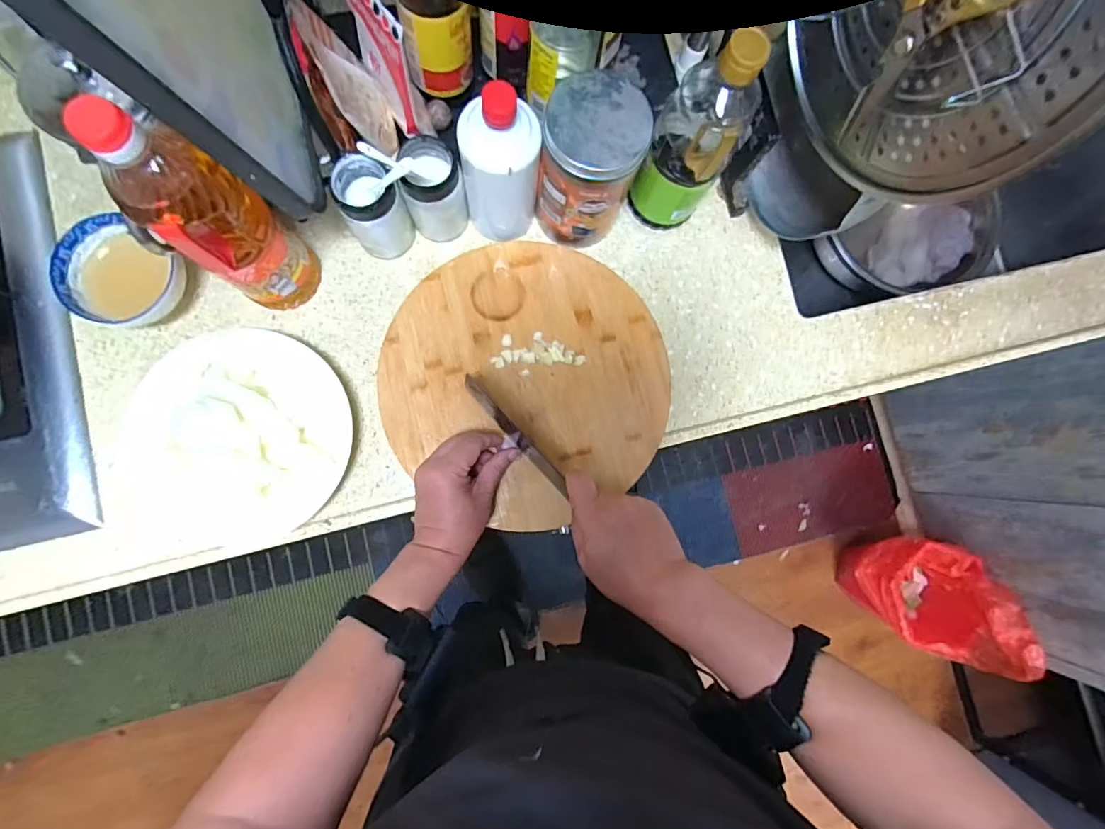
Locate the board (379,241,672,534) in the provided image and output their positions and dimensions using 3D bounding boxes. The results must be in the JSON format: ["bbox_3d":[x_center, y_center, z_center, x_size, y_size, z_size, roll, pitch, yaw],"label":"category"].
[{"bbox_3d":[-0.028,-0.036,0.554,0.309,0.028,0.310,0,85,-5],"label":"board"}]

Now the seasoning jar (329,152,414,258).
[{"bbox_3d":[-0.185,-0.214,0.517,0.061,0.107,0.065,0,85,-5],"label":"seasoning jar"}]

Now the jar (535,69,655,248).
[{"bbox_3d":[0.037,-0.251,0.512,0.094,0.162,0.093,0,85,-5],"label":"jar"}]

